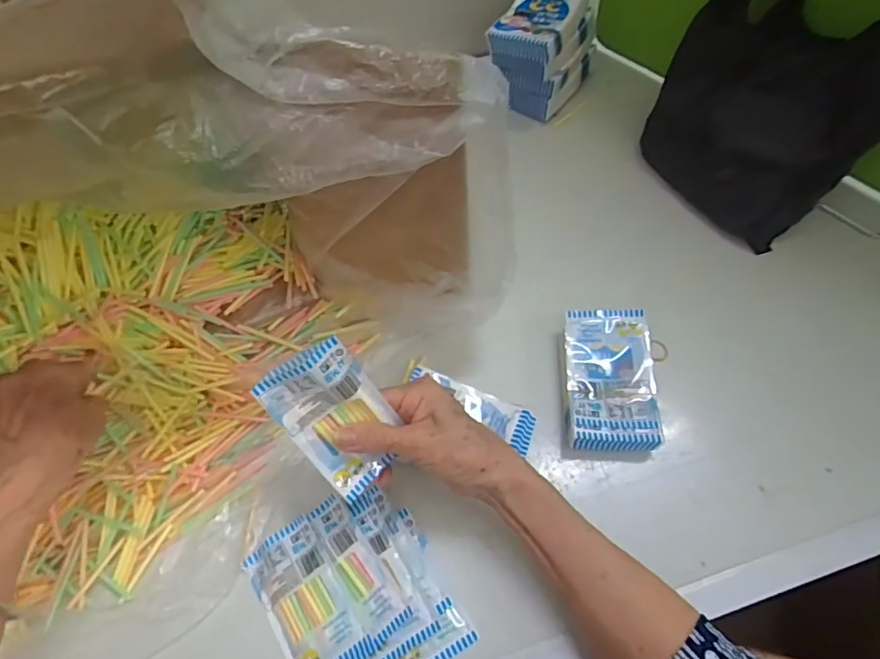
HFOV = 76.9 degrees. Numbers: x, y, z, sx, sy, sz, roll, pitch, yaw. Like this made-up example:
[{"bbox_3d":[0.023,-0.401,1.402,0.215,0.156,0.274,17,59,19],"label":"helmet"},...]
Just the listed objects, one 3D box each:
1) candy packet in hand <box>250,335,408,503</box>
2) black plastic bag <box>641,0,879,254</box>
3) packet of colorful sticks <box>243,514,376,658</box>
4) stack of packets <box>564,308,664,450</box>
[{"bbox_3d":[-0.065,0.060,0.368,0.062,0.103,0.012,-35,25,-5],"label":"candy packet in hand"},{"bbox_3d":[0.292,-0.200,0.494,0.113,0.179,0.172,-28,65,-11],"label":"black plastic bag"},{"bbox_3d":[-0.098,0.198,0.403,0.060,0.006,0.104,-37,67,3],"label":"packet of colorful sticks"},{"bbox_3d":[0.140,0.041,0.463,0.069,0.032,0.120,3,63,4],"label":"stack of packets"}]

